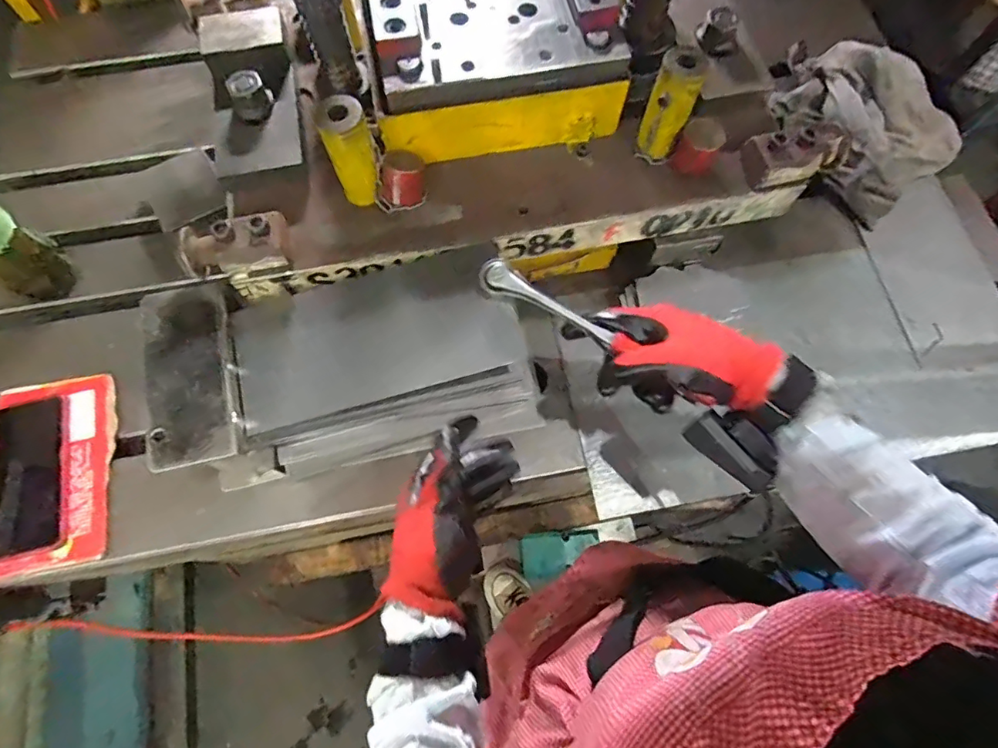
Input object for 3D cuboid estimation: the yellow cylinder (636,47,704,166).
[{"bbox_3d":[0.159,-0.247,0.486,0.041,0.097,0.035,14,71,5],"label":"yellow cylinder"}]

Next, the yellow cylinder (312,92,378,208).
[{"bbox_3d":[-0.130,-0.196,0.463,0.039,0.086,0.041,0,70,0],"label":"yellow cylinder"}]

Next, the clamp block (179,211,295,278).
[{"bbox_3d":[-0.235,-0.115,0.465,0.090,0.044,0.046,-13,71,-5],"label":"clamp block"}]

